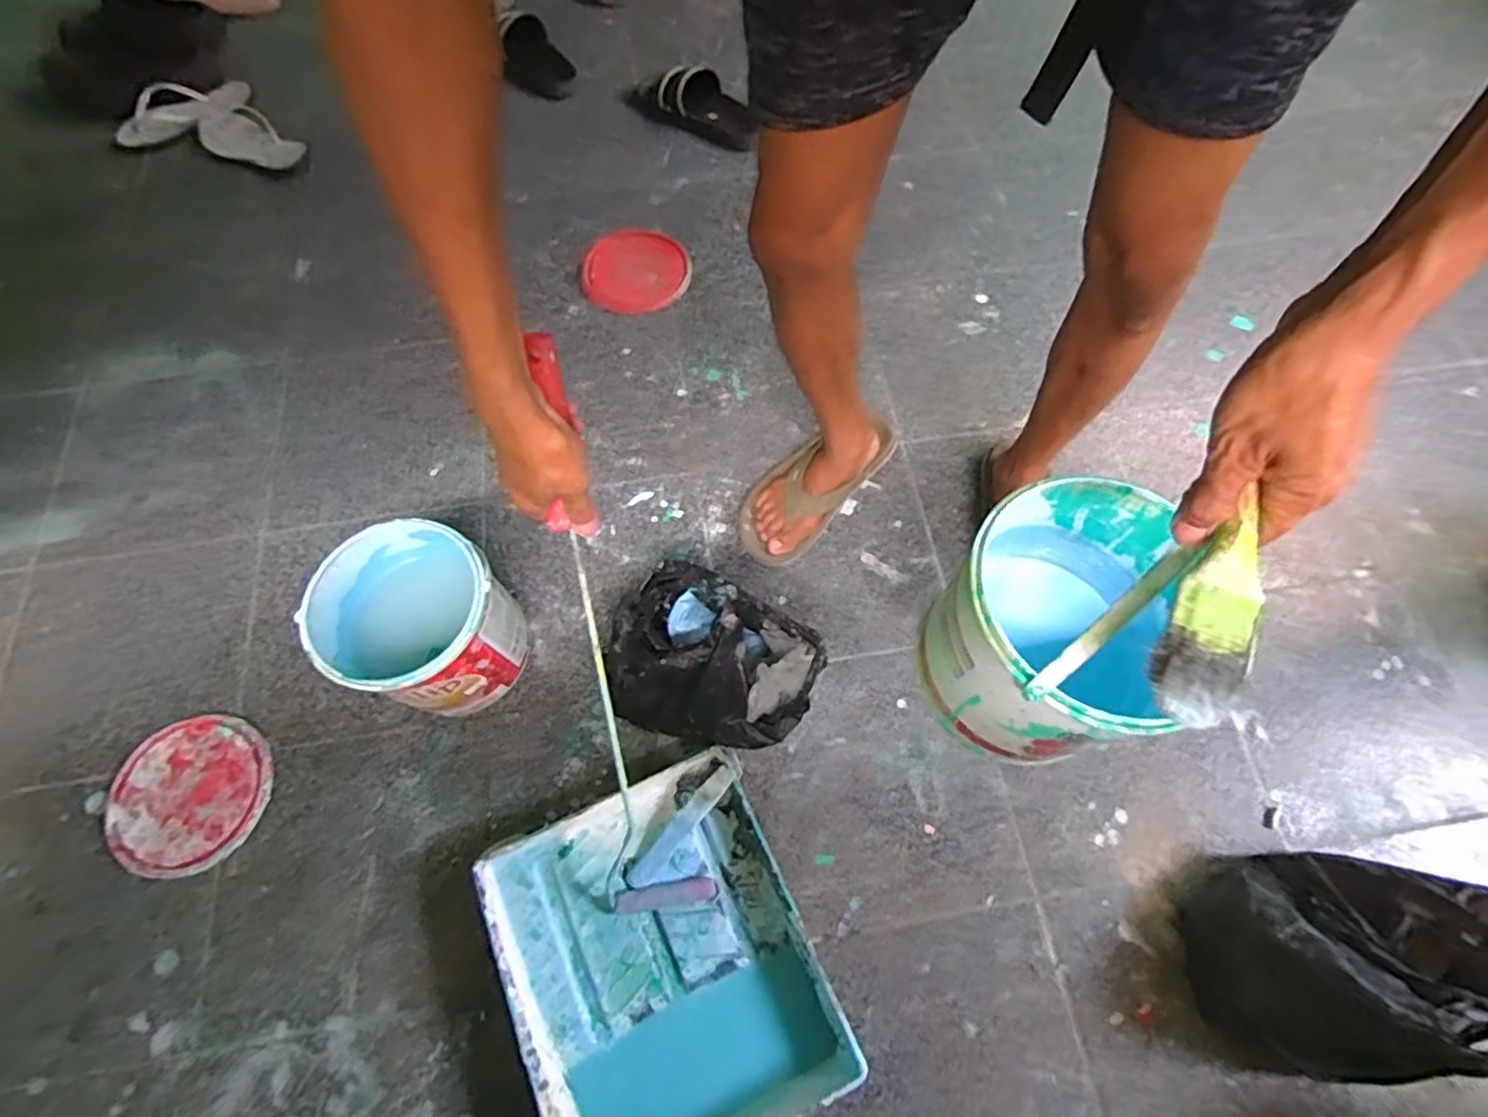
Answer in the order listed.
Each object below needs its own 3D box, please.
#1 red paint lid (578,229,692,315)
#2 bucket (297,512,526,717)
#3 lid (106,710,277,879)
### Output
[{"bbox_3d":[-0.179,-0.485,1.124,0.172,0.016,0.183,0,67,0],"label":"red paint lid"},{"bbox_3d":[-0.365,0.079,0.787,0.177,0.194,0.176,0,67,0],"label":"bucket"},{"bbox_3d":[-0.664,0.279,0.800,0.184,0.012,0.176,0,67,0],"label":"lid"}]

